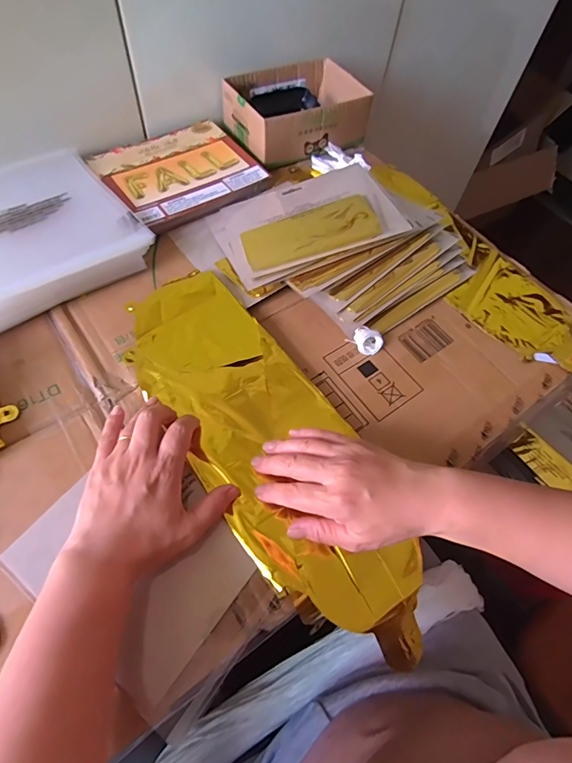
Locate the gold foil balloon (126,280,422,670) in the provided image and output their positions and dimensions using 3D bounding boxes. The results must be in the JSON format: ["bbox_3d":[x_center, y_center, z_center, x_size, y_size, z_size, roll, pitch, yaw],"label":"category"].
[{"bbox_3d":[-0.019,0.057,0.395,0.140,0.021,0.406,-27,68,-19],"label":"gold foil balloon"}]

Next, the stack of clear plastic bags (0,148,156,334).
[{"bbox_3d":[-0.302,-0.172,0.480,0.226,0.036,0.250,-32,66,-21],"label":"stack of clear plastic bags"}]

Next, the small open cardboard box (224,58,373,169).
[{"bbox_3d":[0.013,-0.399,0.615,0.182,0.065,0.144,-27,64,-19],"label":"small open cardboard box"}]

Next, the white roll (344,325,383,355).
[{"bbox_3d":[0.087,-0.044,0.446,0.030,0.016,0.031,2,59,-3],"label":"white roll"}]

